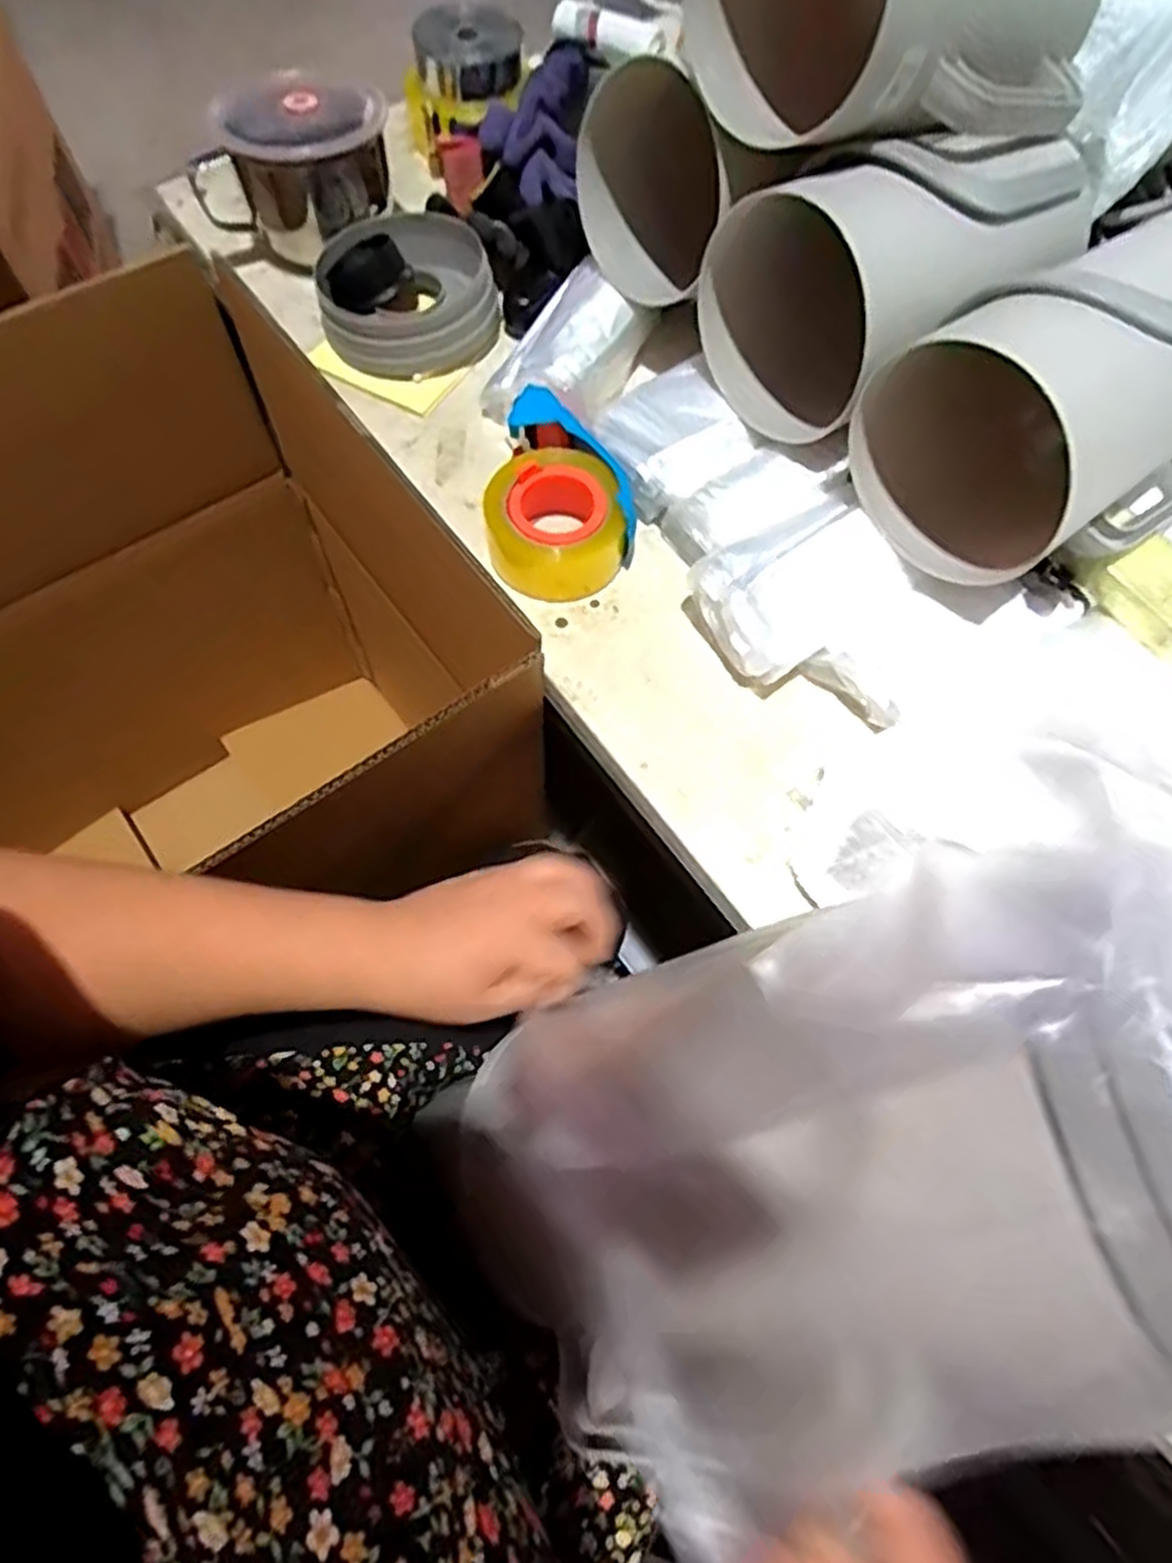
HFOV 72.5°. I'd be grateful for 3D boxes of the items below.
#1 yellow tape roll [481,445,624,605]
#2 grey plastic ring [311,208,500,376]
[{"bbox_3d":[-0.026,-0.199,0.616,0.100,0.055,0.106,1,67,-2],"label":"yellow tape roll"},{"bbox_3d":[-0.160,-0.432,0.712,0.148,0.061,0.152,1,67,-2],"label":"grey plastic ring"}]

